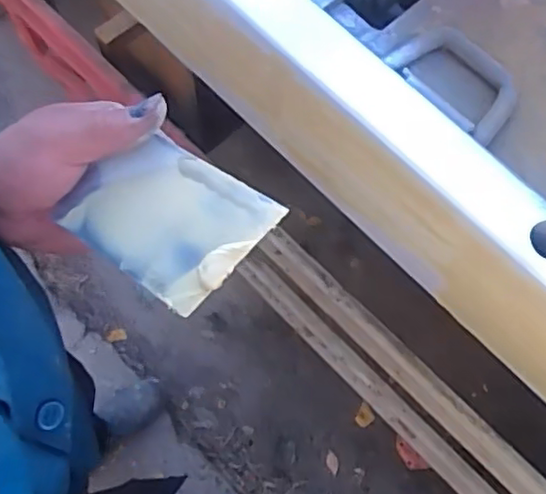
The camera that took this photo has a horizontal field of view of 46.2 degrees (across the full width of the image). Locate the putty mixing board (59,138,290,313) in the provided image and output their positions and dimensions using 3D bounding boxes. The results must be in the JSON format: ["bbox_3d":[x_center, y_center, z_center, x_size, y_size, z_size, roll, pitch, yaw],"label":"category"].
[{"bbox_3d":[-0.059,-0.016,0.349,0.116,0.009,0.074,32,92,26],"label":"putty mixing board"}]

